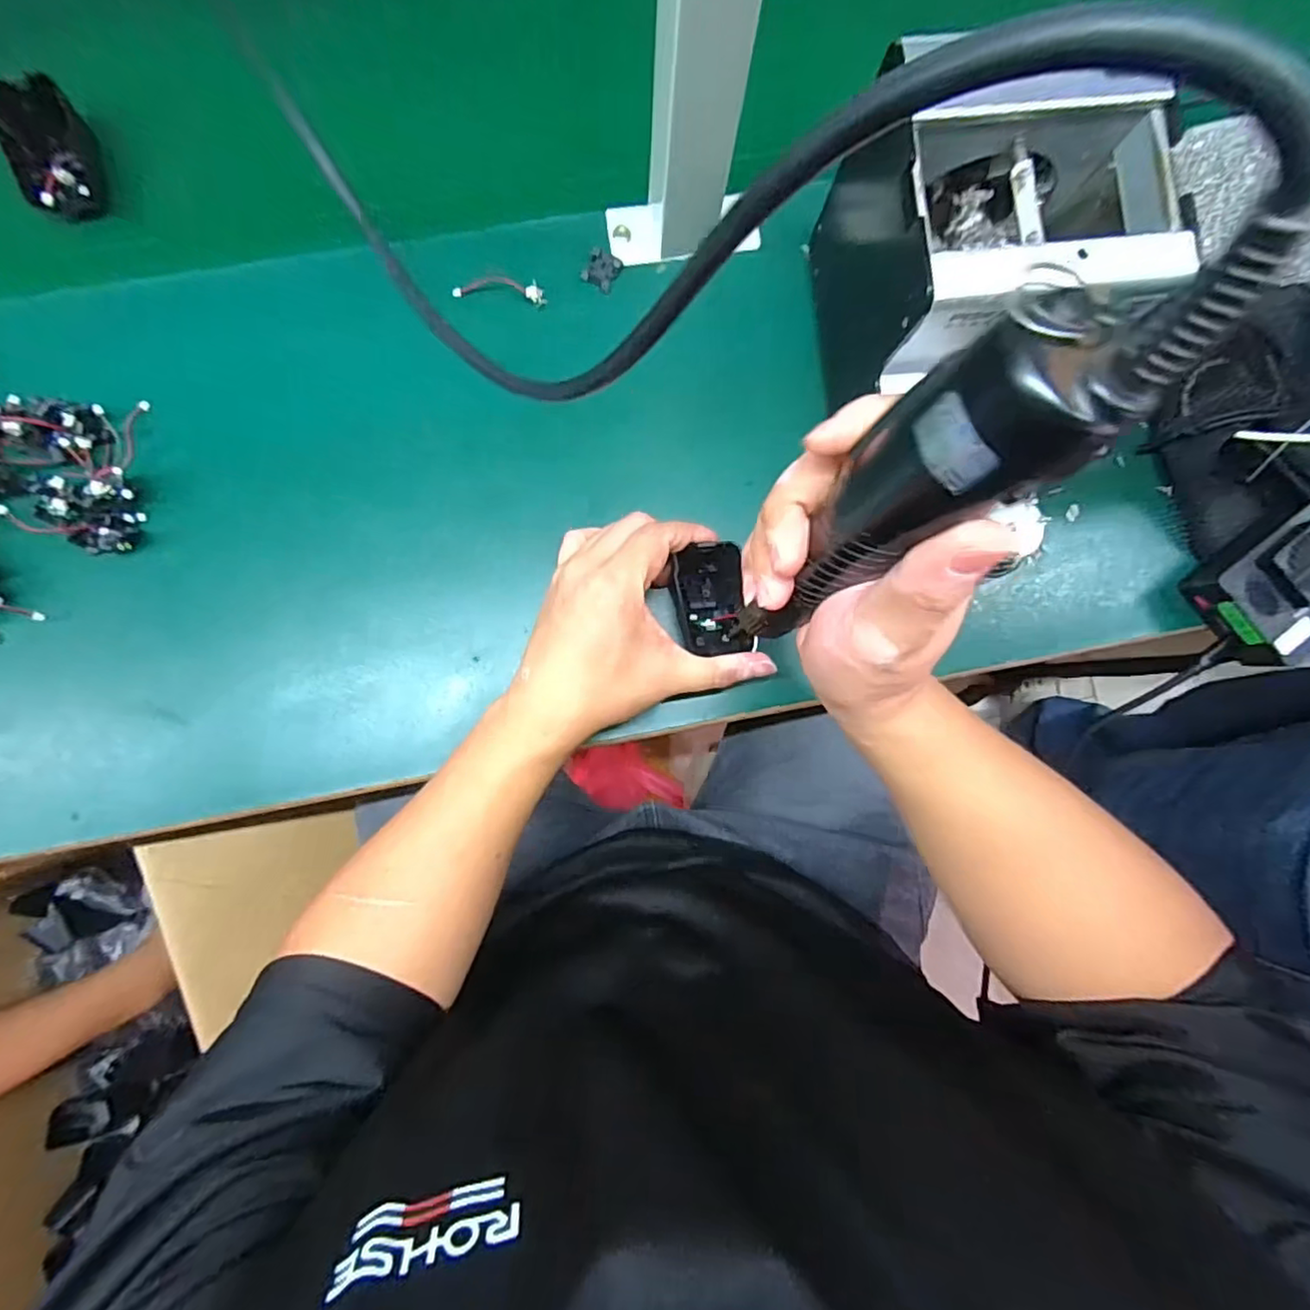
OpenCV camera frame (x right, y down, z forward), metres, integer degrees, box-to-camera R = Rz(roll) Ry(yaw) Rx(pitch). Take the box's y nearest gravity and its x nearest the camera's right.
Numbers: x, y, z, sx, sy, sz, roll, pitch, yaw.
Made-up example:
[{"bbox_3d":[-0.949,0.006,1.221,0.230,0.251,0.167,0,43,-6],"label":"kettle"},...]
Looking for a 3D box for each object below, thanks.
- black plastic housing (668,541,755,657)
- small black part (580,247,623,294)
[{"bbox_3d":[0.033,-0.032,0.386,0.042,0.019,0.063,-10,90,-3],"label":"black plastic housing"},{"bbox_3d":[-0.036,-0.261,0.434,0.022,0.004,0.024,30,88,-2],"label":"small black part"}]

